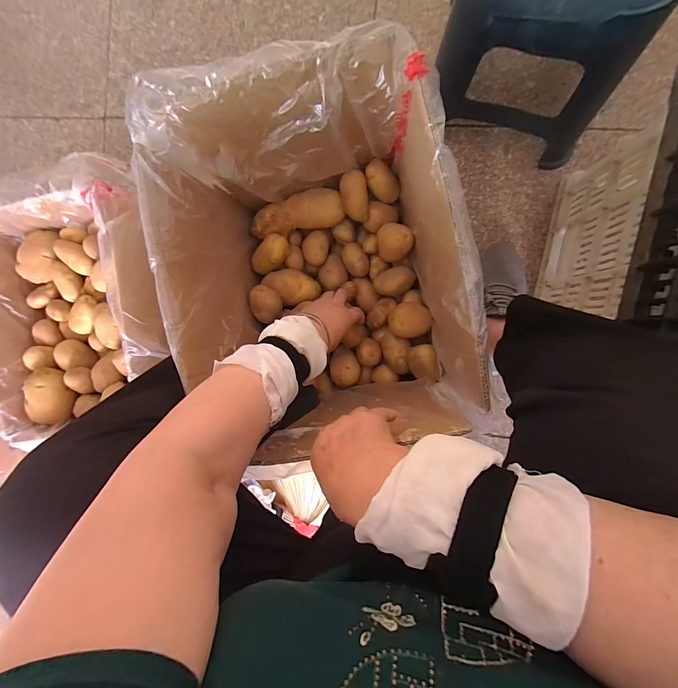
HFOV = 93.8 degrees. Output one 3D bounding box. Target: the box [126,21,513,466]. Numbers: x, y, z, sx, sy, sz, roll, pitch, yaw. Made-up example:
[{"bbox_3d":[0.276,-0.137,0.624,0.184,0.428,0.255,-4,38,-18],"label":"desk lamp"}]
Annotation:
[{"bbox_3d":[-0.020,-0.103,0.463,0.331,0.268,0.409,-10,92,9],"label":"box"}]

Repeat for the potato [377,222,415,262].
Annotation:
[{"bbox_3d":[0.092,-0.167,0.521,0.055,0.038,0.054,-4,93,9],"label":"potato"}]

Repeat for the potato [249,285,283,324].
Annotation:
[{"bbox_3d":[-0.121,-0.070,0.539,0.047,0.041,0.060,-34,88,10],"label":"potato"}]

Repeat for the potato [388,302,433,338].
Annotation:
[{"bbox_3d":[0.115,-0.039,0.517,0.065,0.037,0.055,5,95,9],"label":"potato"}]

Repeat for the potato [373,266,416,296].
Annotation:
[{"bbox_3d":[0.095,-0.106,0.547,0.067,0.042,0.045,-15,92,10],"label":"potato"}]

